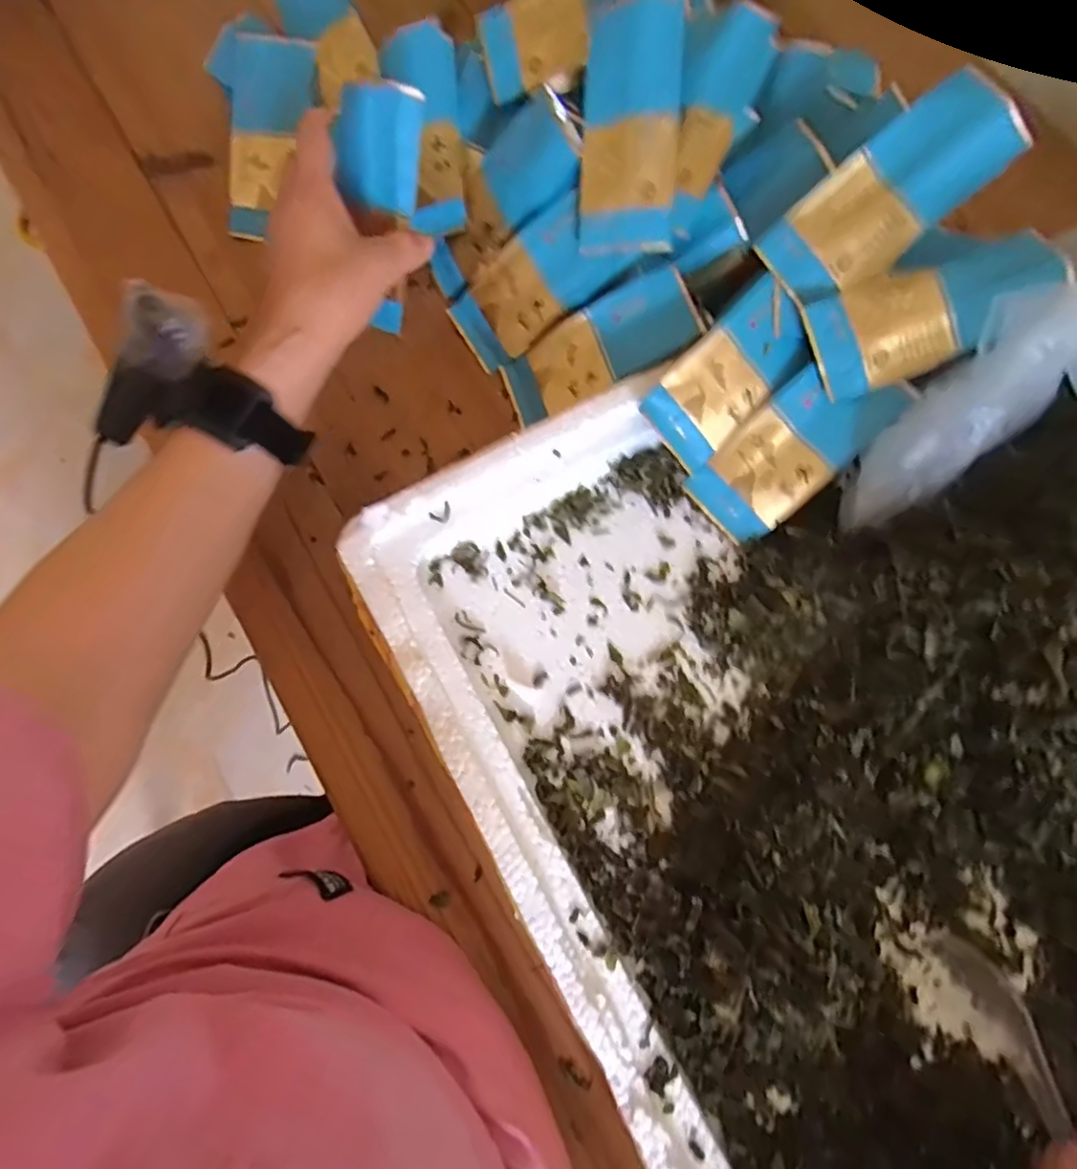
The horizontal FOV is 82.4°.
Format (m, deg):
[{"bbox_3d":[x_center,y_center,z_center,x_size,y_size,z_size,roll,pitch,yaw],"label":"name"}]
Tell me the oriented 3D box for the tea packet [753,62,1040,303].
[{"bbox_3d":[0.191,-0.211,0.340,0.128,0.027,0.055,-34,79,15],"label":"tea packet"}]

